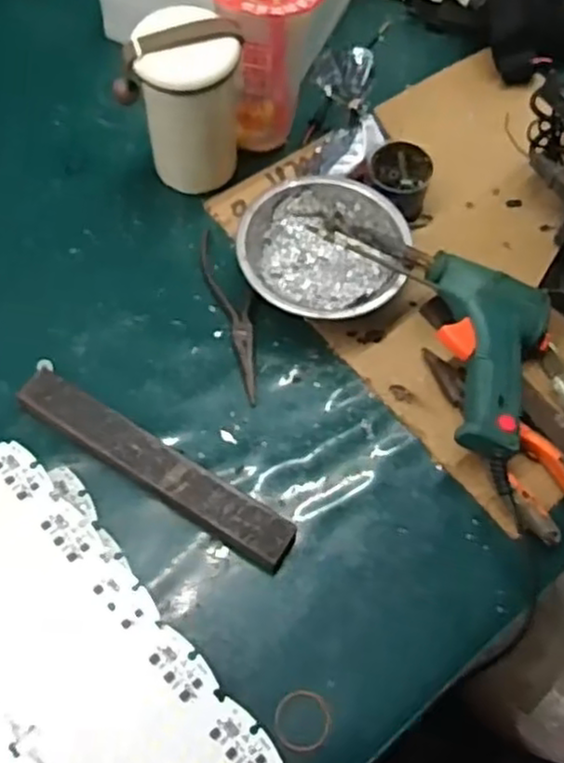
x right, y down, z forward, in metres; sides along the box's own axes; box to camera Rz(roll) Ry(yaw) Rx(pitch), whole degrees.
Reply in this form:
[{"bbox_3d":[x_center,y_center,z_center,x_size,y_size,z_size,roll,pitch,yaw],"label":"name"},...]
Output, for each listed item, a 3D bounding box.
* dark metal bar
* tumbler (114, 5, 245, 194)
[{"bbox_3d":[-0.086,0.056,0.479,0.210,0.015,0.031,31,63,11],"label":"dark metal bar"},{"bbox_3d":[-0.075,-0.209,0.554,0.071,0.132,0.081,34,64,13],"label":"tumbler"}]

